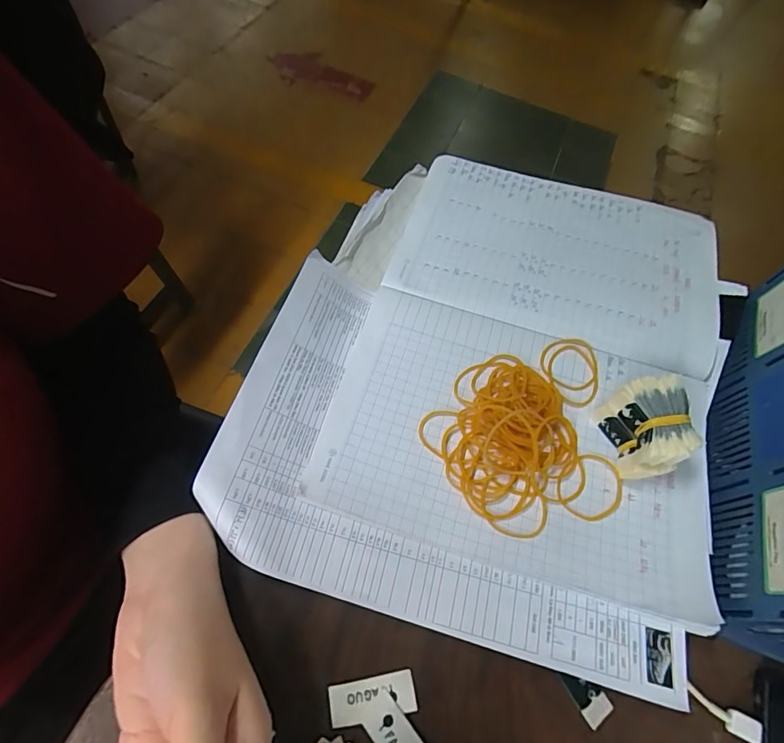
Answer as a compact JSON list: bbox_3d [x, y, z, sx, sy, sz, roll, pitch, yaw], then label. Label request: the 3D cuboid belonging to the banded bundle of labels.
[{"bbox_3d":[0.161,0.037,0.287,0.040,0.044,0.053,-10,67,-8],"label":"banded bundle of labels"}]

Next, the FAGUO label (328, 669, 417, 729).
[{"bbox_3d":[-0.011,0.182,0.252,0.047,0.004,0.020,-5,61,-10],"label":"FAGUO label"}]

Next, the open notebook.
[{"bbox_3d":[0.107,-0.026,0.330,0.241,0.014,0.316,18,66,5],"label":"open notebook"}]

